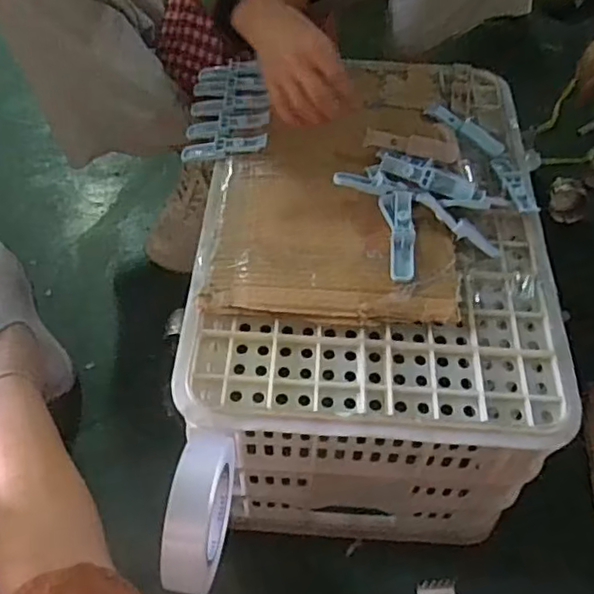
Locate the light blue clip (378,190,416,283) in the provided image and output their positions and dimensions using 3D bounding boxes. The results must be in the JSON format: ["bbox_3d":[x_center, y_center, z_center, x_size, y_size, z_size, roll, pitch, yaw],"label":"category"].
[{"bbox_3d":[0.098,-0.058,0.603,0.029,0.020,0.101,1,53,1],"label":"light blue clip"}]

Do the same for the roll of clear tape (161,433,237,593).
[{"bbox_3d":[-0.079,0.180,0.510,0.031,0.114,0.115,7,53,6],"label":"roll of clear tape"}]

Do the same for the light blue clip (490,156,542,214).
[{"bbox_3d":[0.233,-0.121,0.676,0.027,0.017,0.093,-5,53,-3],"label":"light blue clip"}]

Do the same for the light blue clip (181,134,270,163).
[{"bbox_3d":[-0.083,-0.166,0.700,0.100,0.013,0.025,-7,52,12],"label":"light blue clip"}]

